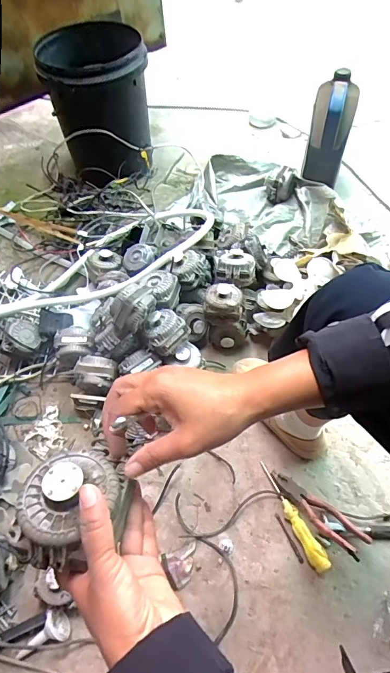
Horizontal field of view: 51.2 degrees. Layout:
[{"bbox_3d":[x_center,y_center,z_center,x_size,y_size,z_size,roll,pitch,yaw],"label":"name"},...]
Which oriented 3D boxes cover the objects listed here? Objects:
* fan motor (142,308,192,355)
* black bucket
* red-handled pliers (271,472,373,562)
[{"bbox_3d":[-0.062,-0.008,0.856,0.083,0.064,0.082,-41,64,-19],"label":"fan motor"},{"bbox_3d":[-0.276,-0.690,1.243,0.279,0.336,0.279,-2,58,3],"label":"black bucket"},{"bbox_3d":[0.223,0.314,0.739,0.189,0.038,0.055,37,67,24],"label":"red-handled pliers"}]

